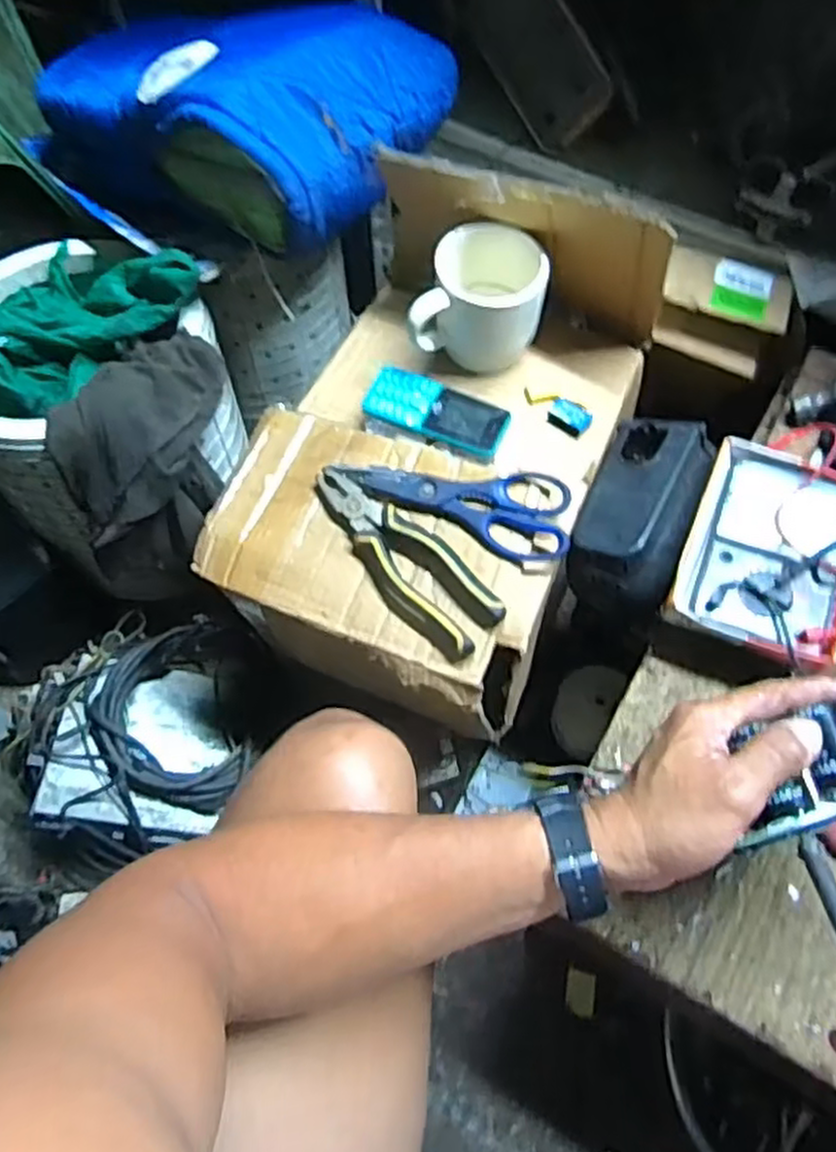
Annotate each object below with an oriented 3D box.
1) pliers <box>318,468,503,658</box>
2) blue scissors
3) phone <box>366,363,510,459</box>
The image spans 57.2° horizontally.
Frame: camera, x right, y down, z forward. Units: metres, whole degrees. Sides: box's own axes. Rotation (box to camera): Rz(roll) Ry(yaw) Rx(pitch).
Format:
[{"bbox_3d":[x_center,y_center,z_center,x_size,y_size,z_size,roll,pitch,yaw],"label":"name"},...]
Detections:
[{"bbox_3d":[-0.014,-0.018,0.625,0.057,0.031,0.193,-34,67,-16],"label":"pliers"},{"bbox_3d":[0.033,-0.065,0.630,0.188,0.018,0.068,16,63,9],"label":"blue scissors"},{"bbox_3d":[0.017,-0.147,0.680,0.128,0.009,0.054,25,65,13],"label":"phone"}]

